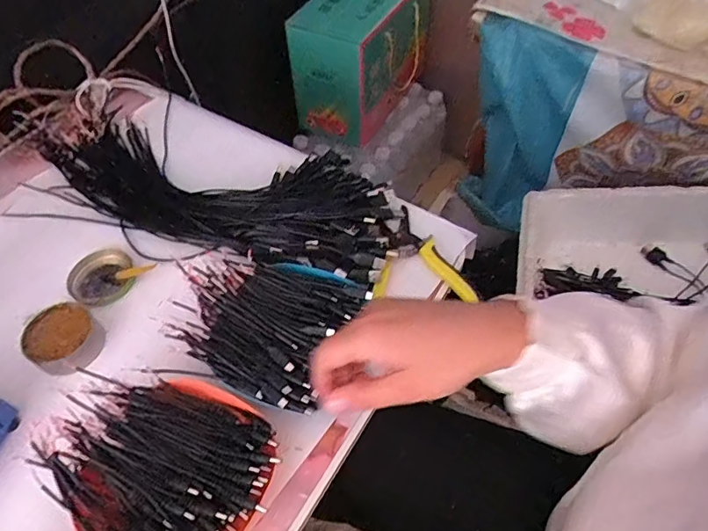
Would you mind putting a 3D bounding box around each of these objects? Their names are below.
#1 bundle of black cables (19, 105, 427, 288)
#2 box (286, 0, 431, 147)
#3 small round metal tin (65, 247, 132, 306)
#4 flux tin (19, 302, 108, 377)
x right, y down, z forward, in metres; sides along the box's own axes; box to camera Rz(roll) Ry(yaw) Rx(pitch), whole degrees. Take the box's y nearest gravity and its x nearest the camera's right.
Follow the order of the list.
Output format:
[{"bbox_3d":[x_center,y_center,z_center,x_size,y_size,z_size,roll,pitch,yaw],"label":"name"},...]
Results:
[{"bbox_3d":[-0.172,-0.101,0.578,0.486,0.044,0.169,19,57,13],"label":"bundle of black cables"},{"bbox_3d":[0.025,-0.459,1.011,0.165,0.255,0.316,27,59,18],"label":"box"},{"bbox_3d":[-0.270,0.015,0.527,0.063,0.023,0.062,0,55,0],"label":"small round metal tin"},{"bbox_3d":[-0.273,0.071,0.467,0.073,0.028,0.063,27,59,18],"label":"flux tin"}]

